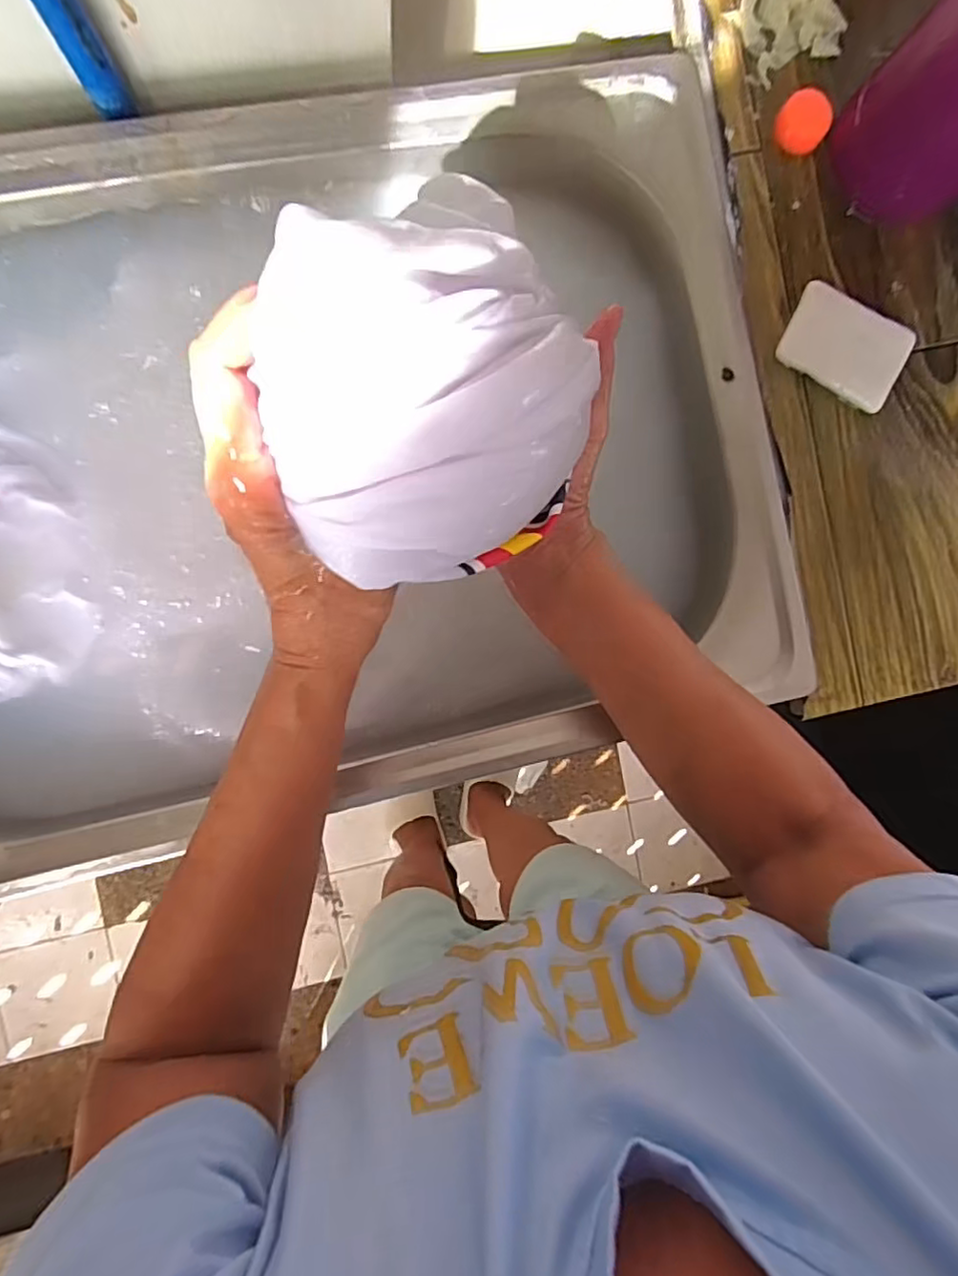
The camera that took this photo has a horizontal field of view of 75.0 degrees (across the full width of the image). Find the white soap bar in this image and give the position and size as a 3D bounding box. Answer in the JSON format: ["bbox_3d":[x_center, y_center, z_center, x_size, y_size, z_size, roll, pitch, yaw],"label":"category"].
[{"bbox_3d":[0.229,-0.181,0.391,0.075,0.017,0.053,28,89,-7],"label":"white soap bar"}]

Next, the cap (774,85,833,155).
[{"bbox_3d":[0.200,-0.319,0.384,0.032,0.014,0.032,0,92,-7],"label":"cap"}]

